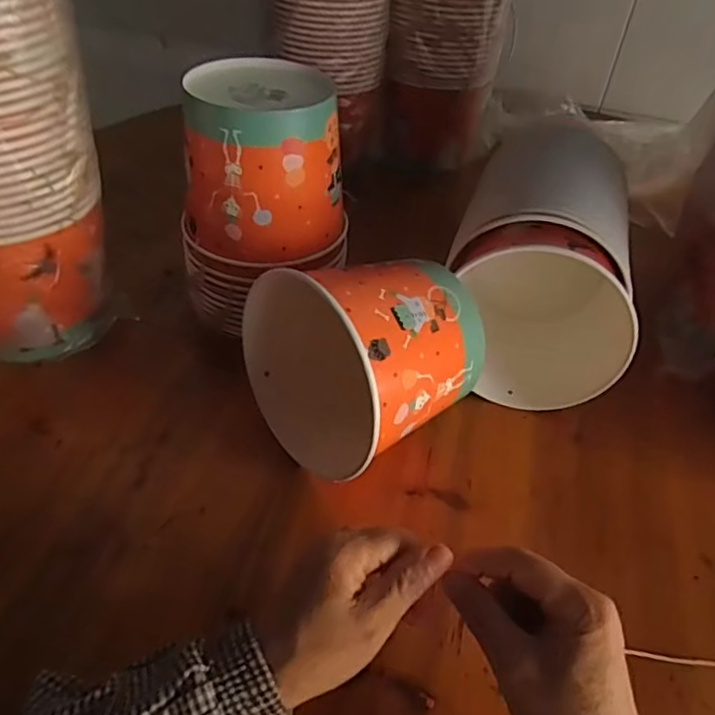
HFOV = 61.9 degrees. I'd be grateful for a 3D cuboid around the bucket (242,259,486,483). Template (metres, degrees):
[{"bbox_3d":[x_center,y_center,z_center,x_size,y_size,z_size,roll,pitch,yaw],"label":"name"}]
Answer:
[{"bbox_3d":[0.010,-0.004,0.480,0.143,0.158,0.156,-26,51,-30],"label":"bucket"}]

